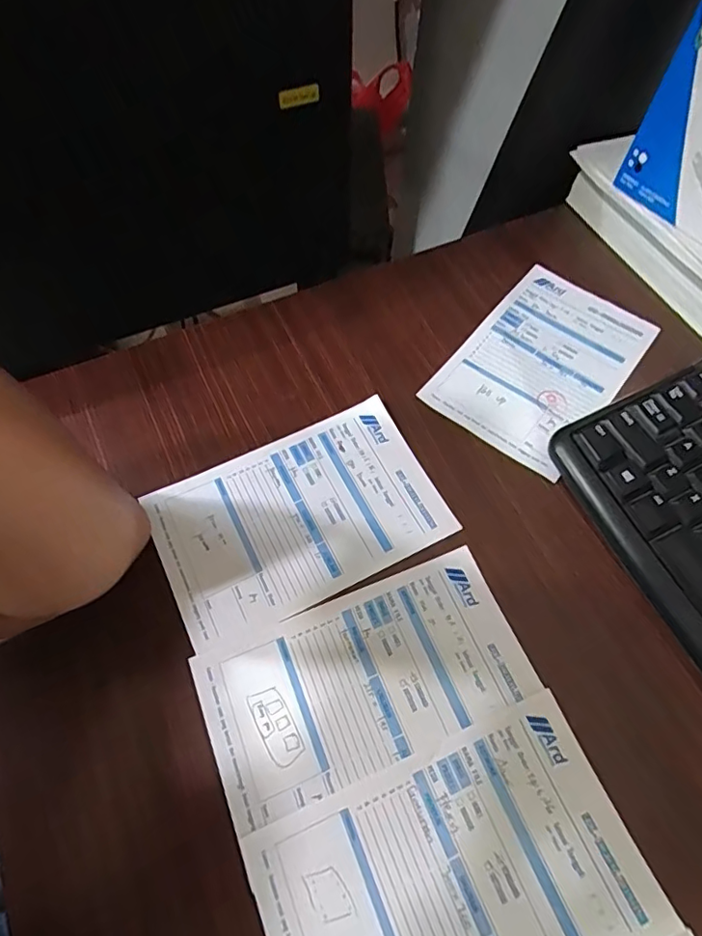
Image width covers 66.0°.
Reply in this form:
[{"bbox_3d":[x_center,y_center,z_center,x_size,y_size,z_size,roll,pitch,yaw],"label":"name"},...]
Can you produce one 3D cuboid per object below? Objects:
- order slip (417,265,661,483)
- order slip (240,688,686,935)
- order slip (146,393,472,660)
[{"bbox_3d":[0.136,-0.075,0.382,0.104,0.005,0.162,35,66,17],"label":"order slip"},{"bbox_3d":[0.046,0.183,0.236,0.162,0.004,0.103,-20,63,-11],"label":"order slip"},{"bbox_3d":[-0.031,0.027,0.322,0.161,0.005,0.105,-24,64,-13],"label":"order slip"}]

